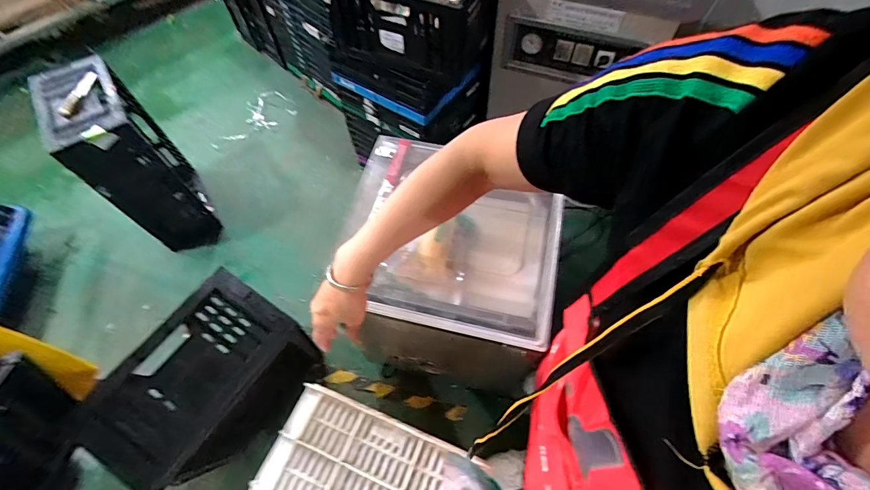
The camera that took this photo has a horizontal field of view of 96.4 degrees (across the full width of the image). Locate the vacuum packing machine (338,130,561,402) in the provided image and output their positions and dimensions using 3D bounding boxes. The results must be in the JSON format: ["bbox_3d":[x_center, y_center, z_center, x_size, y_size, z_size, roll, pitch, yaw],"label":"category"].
[{"bbox_3d":[0.043,0.107,1.101,0.510,0.596,0.456,12,62,9],"label":"vacuum packing machine"}]

